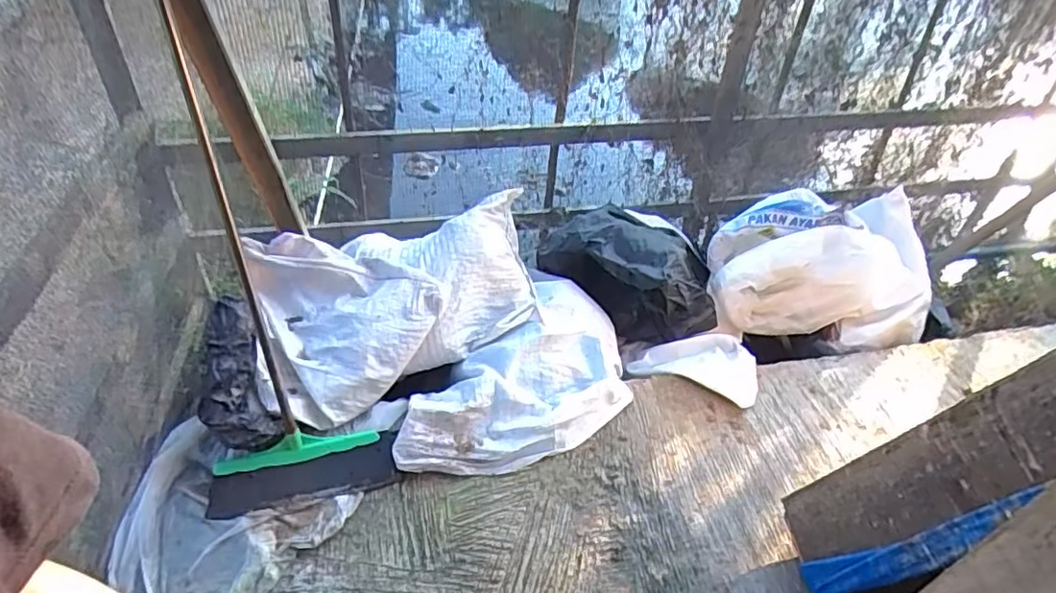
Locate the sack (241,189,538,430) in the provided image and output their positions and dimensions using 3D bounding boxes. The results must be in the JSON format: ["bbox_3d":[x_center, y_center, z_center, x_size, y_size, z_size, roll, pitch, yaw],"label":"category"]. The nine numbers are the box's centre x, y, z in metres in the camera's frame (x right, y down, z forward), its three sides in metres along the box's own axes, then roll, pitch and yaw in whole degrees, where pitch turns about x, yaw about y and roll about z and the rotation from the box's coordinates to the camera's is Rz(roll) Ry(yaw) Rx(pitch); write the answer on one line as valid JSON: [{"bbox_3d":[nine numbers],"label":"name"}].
[{"bbox_3d":[-0.331,-0.018,1.552,0.730,0.217,0.470,-18,48,-24],"label":"sack"}]

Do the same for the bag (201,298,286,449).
[{"bbox_3d":[-0.651,0.167,1.330,0.137,0.078,0.350,-11,75,-18],"label":"bag"}]

